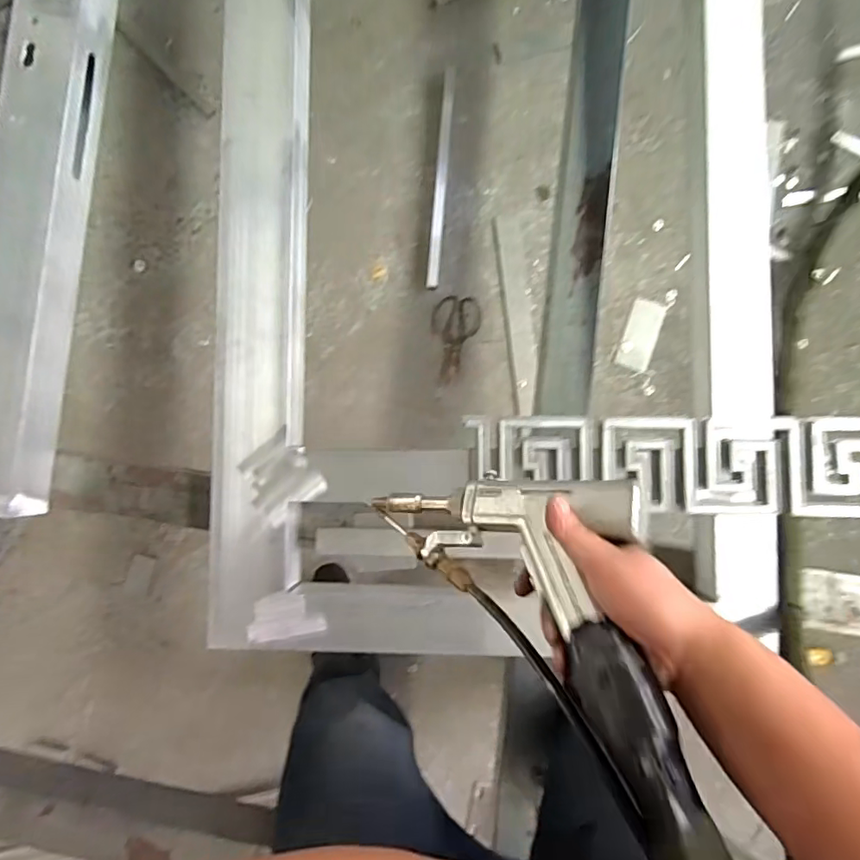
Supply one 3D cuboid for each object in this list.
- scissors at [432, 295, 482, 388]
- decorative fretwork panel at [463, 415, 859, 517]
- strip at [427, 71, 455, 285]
[{"bbox_3d":[0.051,-0.193,1.206,0.104,0.007,0.195,7,86,4],"label":"scissors"},{"bbox_3d":[0.317,0.043,0.683,0.512,0.020,0.116,0,86,3],"label":"decorative fretwork panel"},{"bbox_3d":[0.024,-0.557,1.219,0.026,0.011,0.490,5,88,-3],"label":"strip"}]

